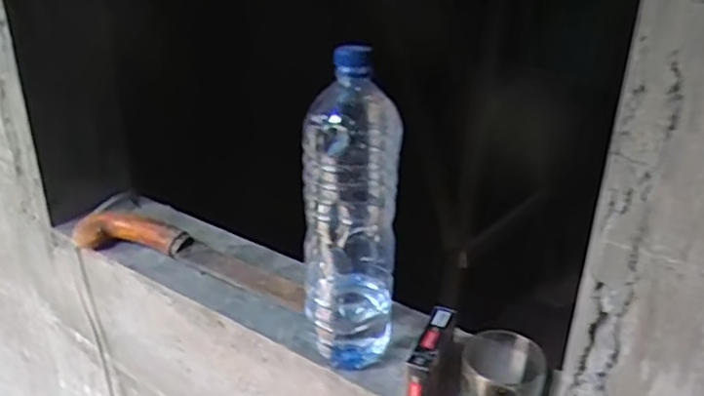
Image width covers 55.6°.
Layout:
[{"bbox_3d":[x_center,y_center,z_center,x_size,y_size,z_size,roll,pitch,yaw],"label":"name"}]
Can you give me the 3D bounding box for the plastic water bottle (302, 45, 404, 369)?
[{"bbox_3d":[-0.001,0.014,0.628,0.085,0.309,0.079,2,27,1],"label":"plastic water bottle"}]

